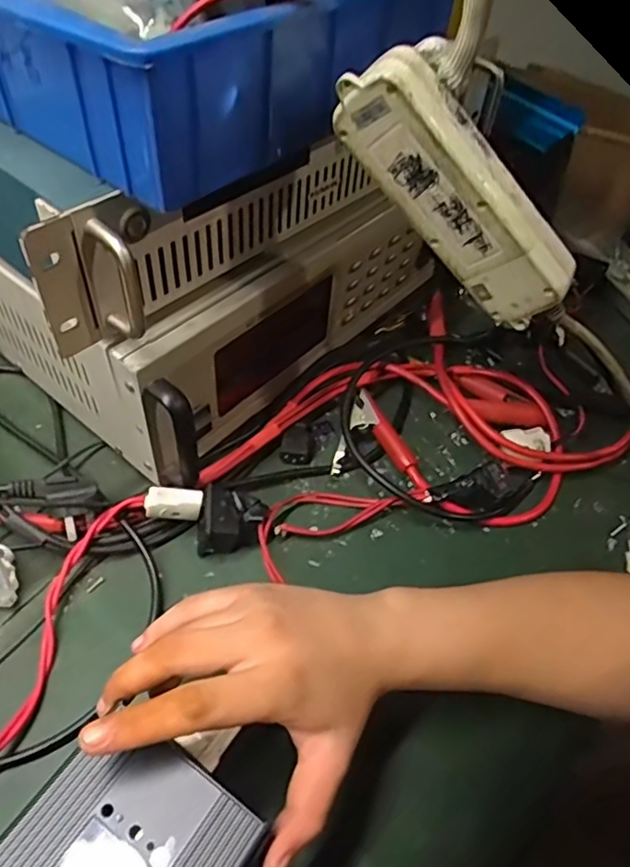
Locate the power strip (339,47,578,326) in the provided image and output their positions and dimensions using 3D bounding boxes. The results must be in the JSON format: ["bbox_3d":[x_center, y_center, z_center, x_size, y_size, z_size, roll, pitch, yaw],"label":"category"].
[{"bbox_3d":[0.083,-0.136,0.355,0.171,0.061,0.027,43,48,-22],"label":"power strip"}]

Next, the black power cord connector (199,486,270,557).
[{"bbox_3d":[-0.061,0.067,0.445,0.045,0.041,0.039,6,50,0],"label":"black power cord connector"}]

